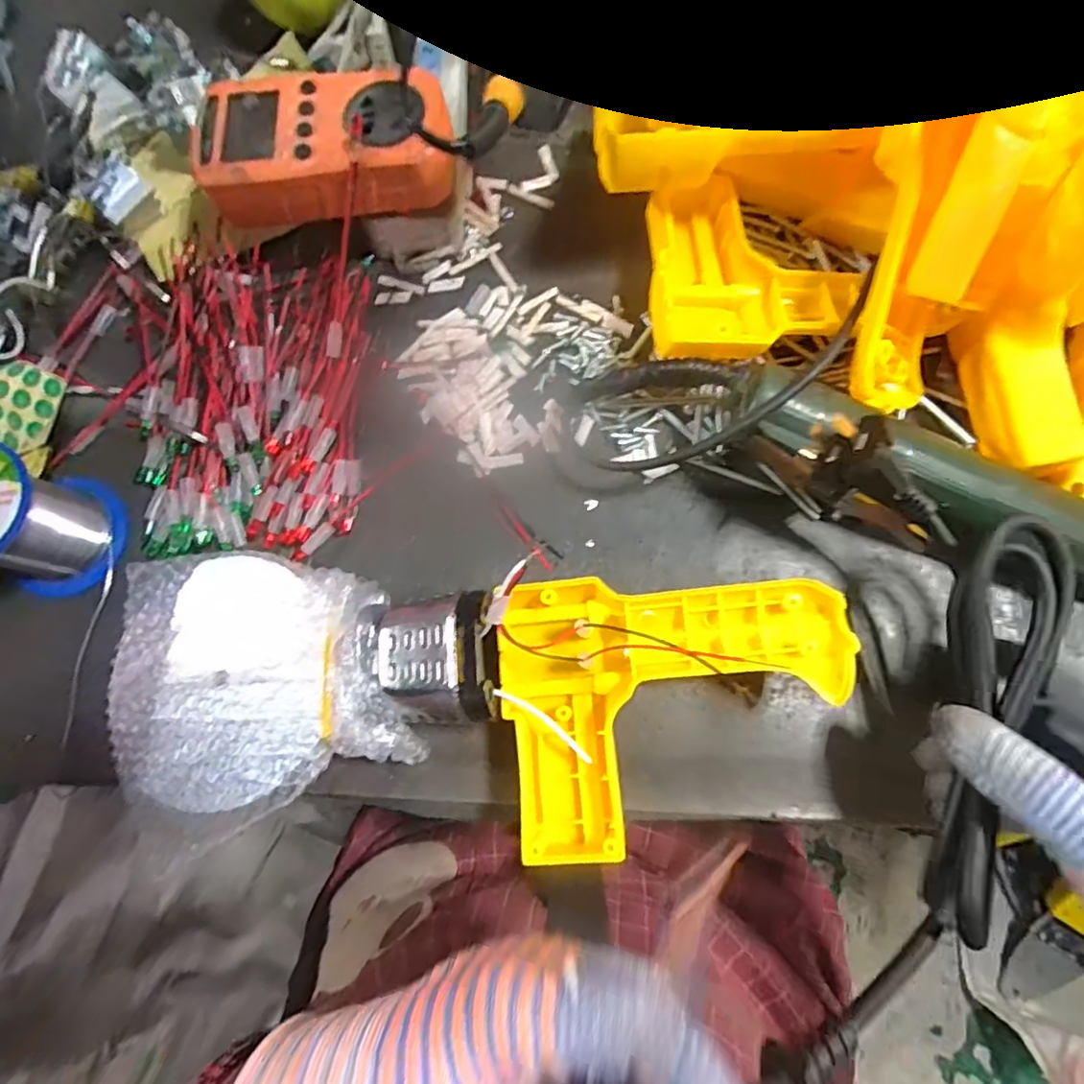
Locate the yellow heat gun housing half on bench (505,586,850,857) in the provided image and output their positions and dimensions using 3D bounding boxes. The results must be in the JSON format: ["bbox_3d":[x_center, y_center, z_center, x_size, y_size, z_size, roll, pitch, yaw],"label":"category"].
[{"bbox_3d":[0.056,0.077,0.260,0.147,0.044,0.117,0,76,1],"label":"yellow heat gun housing half on bench"}]

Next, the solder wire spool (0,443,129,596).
[{"bbox_3d":[-0.261,-0.009,0.291,0.065,0.067,0.062,7,76,3],"label":"solder wire spool"}]

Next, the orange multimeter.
[{"bbox_3d":[-0.112,-0.208,0.305,0.134,0.036,0.074,-1,76,2],"label":"orange multimeter"}]

